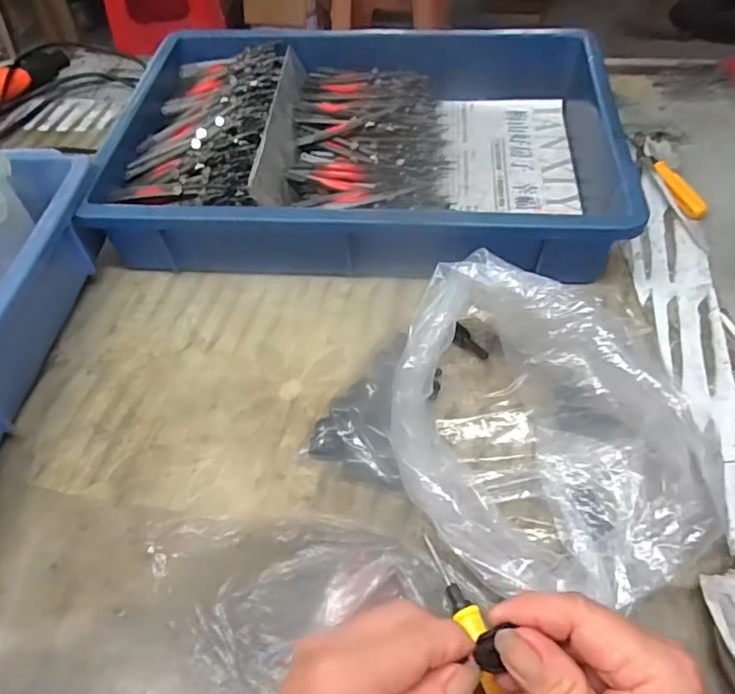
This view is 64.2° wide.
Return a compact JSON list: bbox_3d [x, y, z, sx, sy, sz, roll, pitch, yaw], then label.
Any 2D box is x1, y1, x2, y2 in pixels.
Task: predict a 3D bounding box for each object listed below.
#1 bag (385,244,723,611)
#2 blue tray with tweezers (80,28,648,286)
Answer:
[{"bbox_3d":[0.097,0.044,0.346,0.159,0.093,0.202,-4,52,0],"label":"bag"},{"bbox_3d":[-0.002,-0.187,0.537,0.421,0.082,0.286,1,53,4],"label":"blue tray with tweezers"}]

